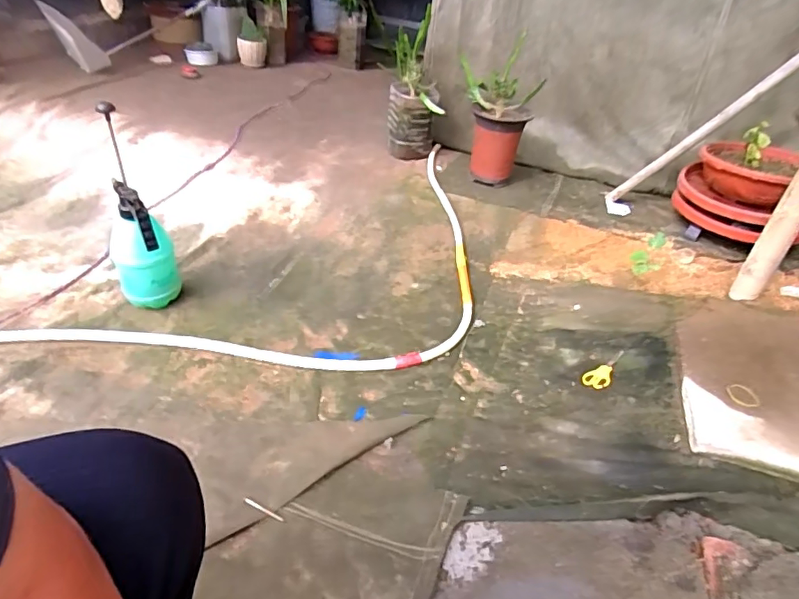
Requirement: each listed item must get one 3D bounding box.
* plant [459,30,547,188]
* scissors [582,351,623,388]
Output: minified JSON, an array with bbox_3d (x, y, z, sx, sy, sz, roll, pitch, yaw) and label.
[{"bbox_3d":[0.282,-0.564,1.541,0.219,0.387,0.244,8,36,1],"label":"plant"},{"bbox_3d":[0.414,0.139,1.007,0.118,0.010,0.047,-35,52,-25],"label":"scissors"}]

